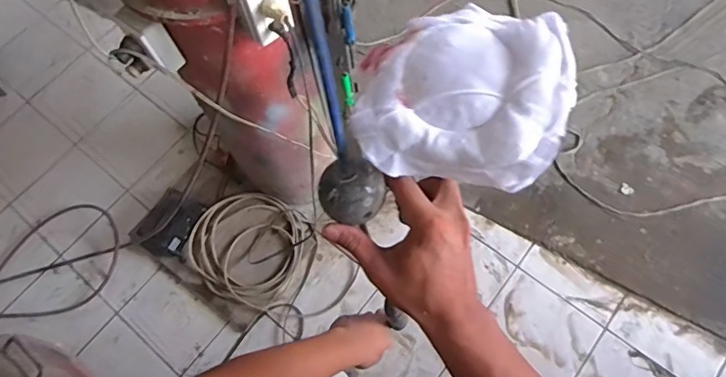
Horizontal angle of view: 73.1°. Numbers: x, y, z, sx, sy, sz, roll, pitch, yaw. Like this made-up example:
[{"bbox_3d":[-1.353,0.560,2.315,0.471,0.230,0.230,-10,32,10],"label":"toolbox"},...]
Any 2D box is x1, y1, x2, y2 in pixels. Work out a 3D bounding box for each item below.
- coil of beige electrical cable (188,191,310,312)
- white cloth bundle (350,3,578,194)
[{"bbox_3d":[-0.383,0.189,1.635,0.371,0.059,0.347,-2,68,4],"label":"coil of beige electrical cable"},{"bbox_3d":[0.072,-0.077,0.361,0.146,0.056,0.128,9,68,6],"label":"white cloth bundle"}]

